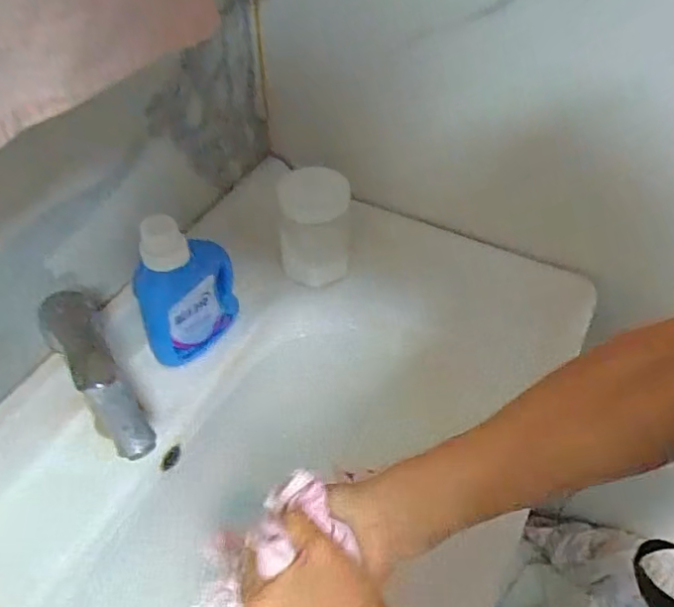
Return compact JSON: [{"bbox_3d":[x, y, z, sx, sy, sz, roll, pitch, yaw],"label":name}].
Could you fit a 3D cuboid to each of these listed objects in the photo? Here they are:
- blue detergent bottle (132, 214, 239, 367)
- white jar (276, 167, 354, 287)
[{"bbox_3d":[-0.161,-0.019,0.607,0.113,0.181,0.053,-24,53,-21],"label":"blue detergent bottle"},{"bbox_3d":[-0.027,-0.097,0.713,0.089,0.114,0.086,-3,48,-4],"label":"white jar"}]

